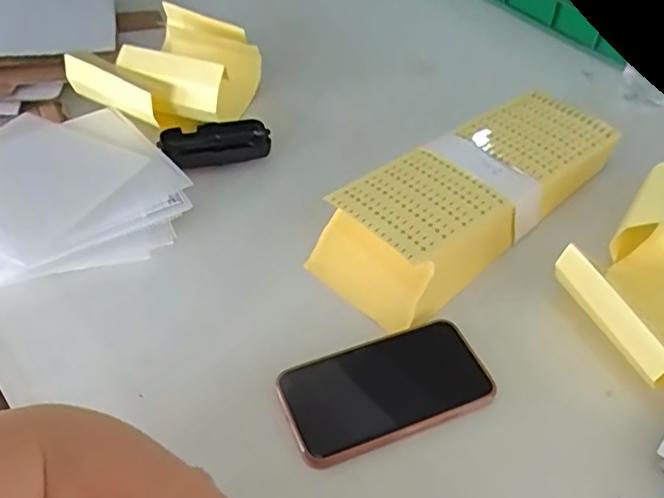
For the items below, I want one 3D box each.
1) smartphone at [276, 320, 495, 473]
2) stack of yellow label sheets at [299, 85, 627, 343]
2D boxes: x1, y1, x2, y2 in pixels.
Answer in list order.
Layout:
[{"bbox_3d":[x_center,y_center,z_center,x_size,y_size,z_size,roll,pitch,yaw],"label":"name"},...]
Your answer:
[{"bbox_3d":[0.042,0.102,0.453,0.153,0.011,0.083,-18,49,-20],"label":"smartphone"},{"bbox_3d":[0.136,-0.053,0.588,0.341,0.061,0.123,-31,55,-30],"label":"stack of yellow label sheets"}]

